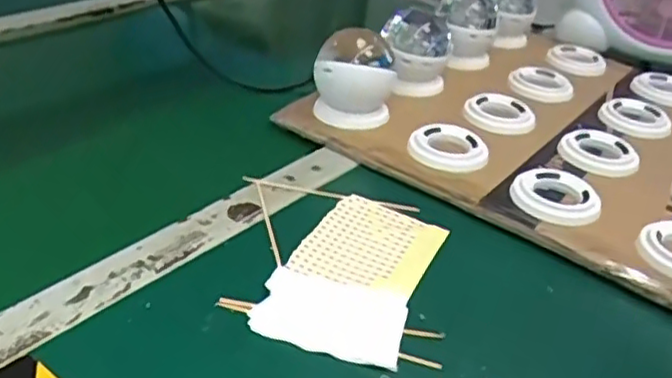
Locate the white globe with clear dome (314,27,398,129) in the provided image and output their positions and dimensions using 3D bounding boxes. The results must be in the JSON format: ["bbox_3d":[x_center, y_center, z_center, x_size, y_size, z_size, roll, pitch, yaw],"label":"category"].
[{"bbox_3d":[0.020,-0.109,0.662,0.074,0.078,0.077,13,33,13],"label":"white globe with clear dome"}]

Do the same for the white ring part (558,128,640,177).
[{"bbox_3d":[0.244,-0.035,0.639,0.069,0.015,0.067,3,32,-2],"label":"white ring part"}]

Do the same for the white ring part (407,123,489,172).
[{"bbox_3d":[0.102,-0.039,0.619,0.070,0.018,0.070,10,33,8],"label":"white ring part"}]

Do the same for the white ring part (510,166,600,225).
[{"bbox_3d":[0.180,0.004,0.564,0.067,0.014,0.076,4,32,-2],"label":"white ring part"}]

